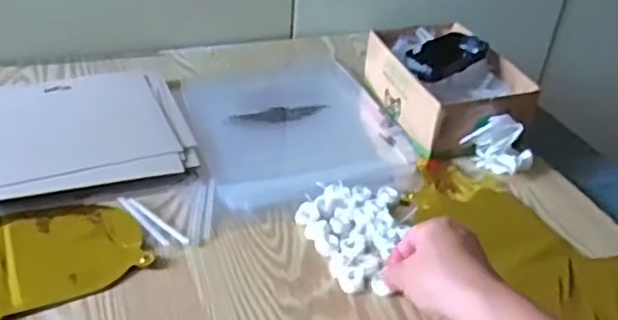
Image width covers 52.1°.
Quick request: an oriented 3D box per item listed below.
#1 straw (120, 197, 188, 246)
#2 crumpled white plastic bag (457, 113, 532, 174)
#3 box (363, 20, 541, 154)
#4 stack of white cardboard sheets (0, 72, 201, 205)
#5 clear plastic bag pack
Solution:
[{"bbox_3d":[-0.146,0.052,0.557,0.007,0.004,0.079,-25,45,-35],"label":"straw"},{"bbox_3d":[0.200,-0.018,0.659,0.065,0.052,0.048,27,41,28],"label":"crumpled white plastic bag"},{"bbox_3d":[0.158,-0.088,0.729,0.133,0.077,0.198,-8,37,-17],"label":"box"},{"bbox_3d":[-0.237,-0.030,0.649,0.210,0.017,0.192,-11,38,-20],"label":"stack of white cardboard sheets"},{"bbox_3d":[-0.021,-0.047,0.719,0.218,0.015,0.280,-8,37,-17],"label":"clear plastic bag pack"}]

